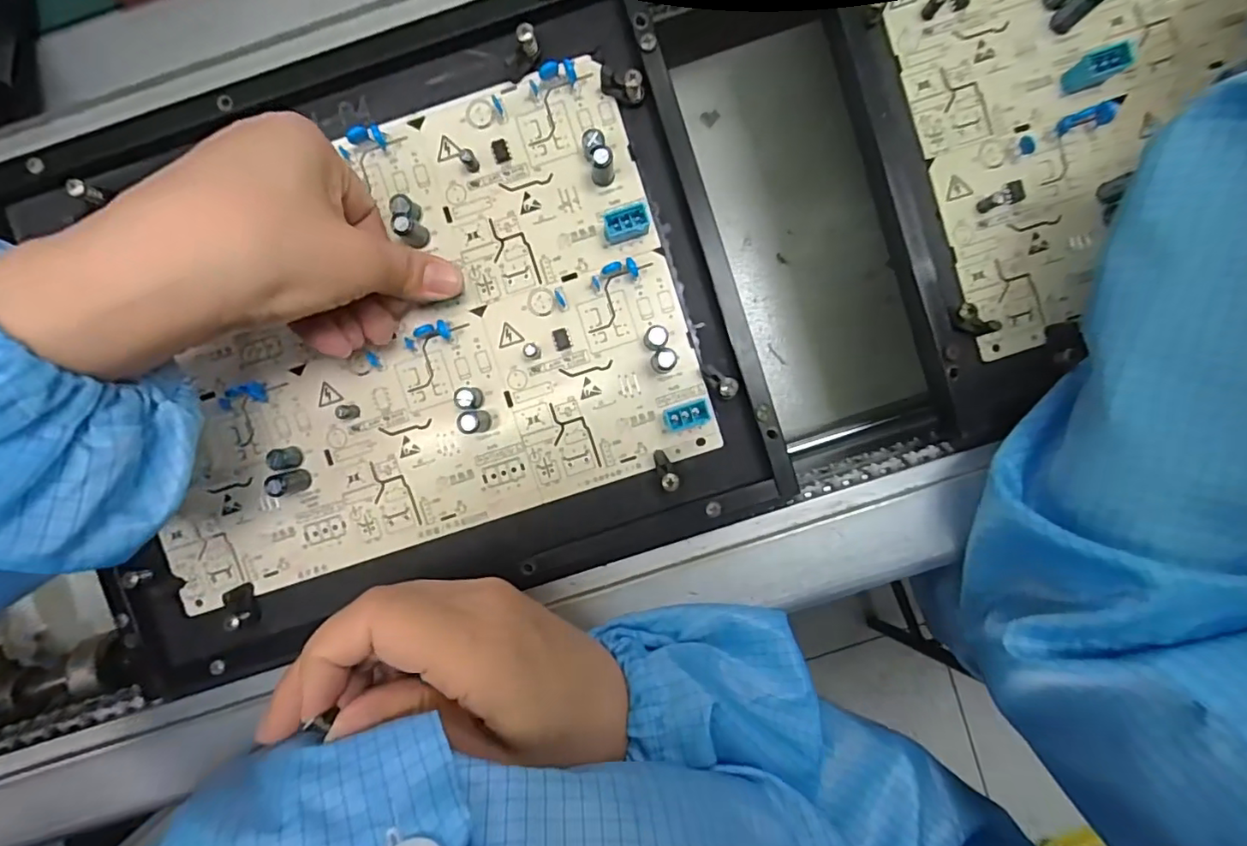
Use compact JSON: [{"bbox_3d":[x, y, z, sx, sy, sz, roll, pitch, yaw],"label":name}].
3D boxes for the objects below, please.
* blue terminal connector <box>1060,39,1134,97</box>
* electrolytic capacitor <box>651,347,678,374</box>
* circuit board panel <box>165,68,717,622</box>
[{"bbox_3d":[0.205,-0.155,0.245,0.021,0.014,0.012,-18,93,2],"label":"blue terminal connector"},{"bbox_3d":[0.018,-0.028,0.253,0.011,0.023,0.010,0,93,1],"label":"electrolytic capacitor"},{"bbox_3d":[-0.103,-0.038,0.262,0.259,0.011,0.183,-18,93,2],"label":"circuit board panel"}]

